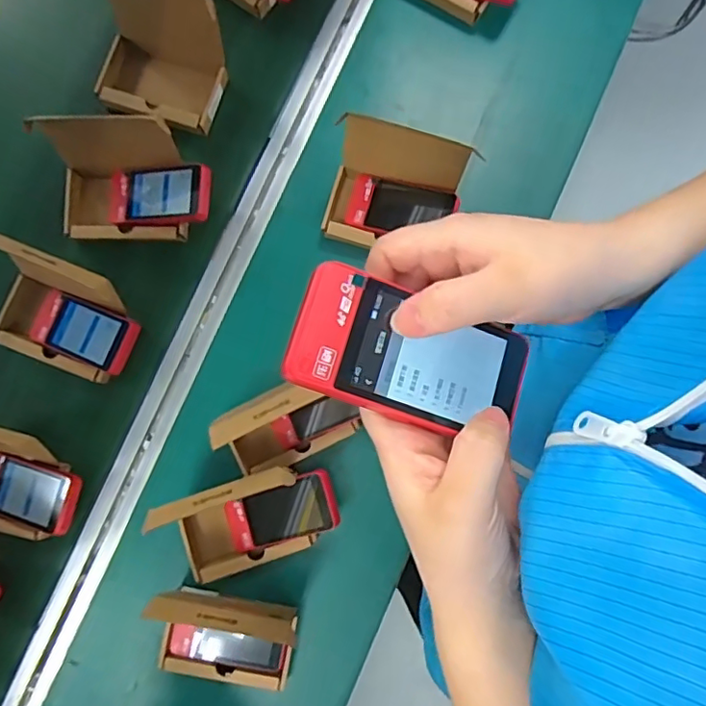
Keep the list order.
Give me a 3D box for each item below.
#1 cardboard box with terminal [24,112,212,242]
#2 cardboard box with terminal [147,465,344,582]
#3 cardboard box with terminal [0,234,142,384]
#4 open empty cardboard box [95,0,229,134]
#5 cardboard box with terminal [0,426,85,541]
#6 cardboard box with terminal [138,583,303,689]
[{"bbox_3d":[-0.259,-0.197,0.652,0.187,0.106,0.109,3,78,2],"label":"cardboard box with terminal"},{"bbox_3d":[-0.107,0.177,0.594,0.166,0.136,0.092,-19,78,-3],"label":"cardboard box with terminal"},{"bbox_3d":[-0.329,-0.043,0.629,0.169,0.107,0.103,21,79,6],"label":"cardboard box with terminal"},{"bbox_3d":[-0.242,-0.355,0.676,0.166,0.114,0.106,22,79,6],"label":"open empty cardboard box"},{"bbox_3d":[-0.391,0.133,0.616,0.183,0.119,0.112,14,78,4],"label":"cardboard box with terminal"},{"bbox_3d":[-0.130,0.293,0.578,0.137,0.136,0.091,11,78,3],"label":"cardboard box with terminal"}]

